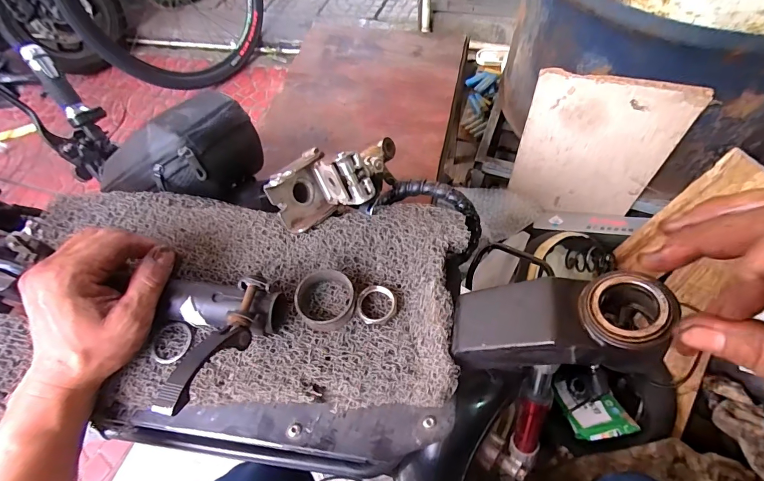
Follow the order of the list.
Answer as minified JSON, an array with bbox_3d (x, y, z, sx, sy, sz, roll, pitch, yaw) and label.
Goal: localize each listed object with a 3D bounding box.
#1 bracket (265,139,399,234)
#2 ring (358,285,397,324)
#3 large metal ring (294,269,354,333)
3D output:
[{"bbox_3d":[-0.045,-0.062,0.402,0.136,0.072,0.069,-19,60,-8],"label":"bracket"},{"bbox_3d":[-0.004,0.056,0.340,0.033,0.008,0.033,-2,59,3],"label":"ring"},{"bbox_3d":[-0.048,0.052,0.341,0.051,0.023,0.051,-2,59,3],"label":"large metal ring"}]

